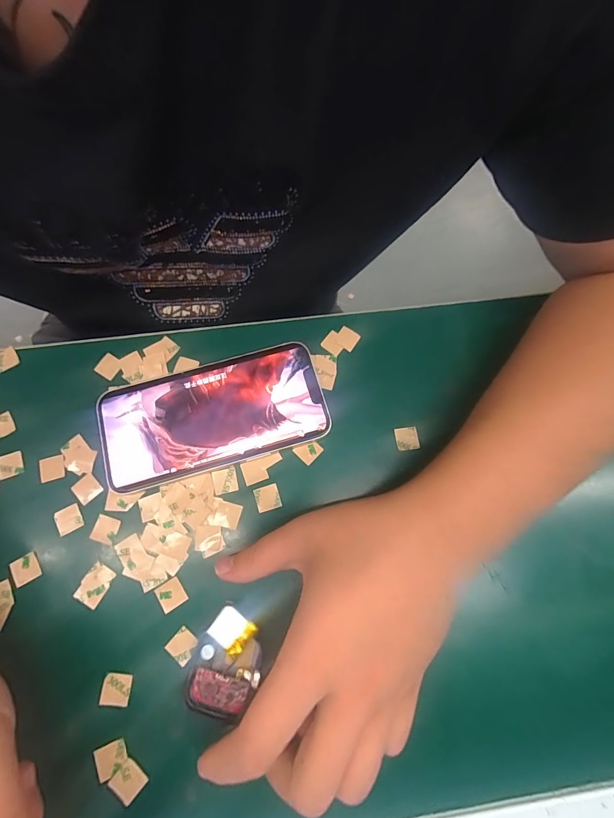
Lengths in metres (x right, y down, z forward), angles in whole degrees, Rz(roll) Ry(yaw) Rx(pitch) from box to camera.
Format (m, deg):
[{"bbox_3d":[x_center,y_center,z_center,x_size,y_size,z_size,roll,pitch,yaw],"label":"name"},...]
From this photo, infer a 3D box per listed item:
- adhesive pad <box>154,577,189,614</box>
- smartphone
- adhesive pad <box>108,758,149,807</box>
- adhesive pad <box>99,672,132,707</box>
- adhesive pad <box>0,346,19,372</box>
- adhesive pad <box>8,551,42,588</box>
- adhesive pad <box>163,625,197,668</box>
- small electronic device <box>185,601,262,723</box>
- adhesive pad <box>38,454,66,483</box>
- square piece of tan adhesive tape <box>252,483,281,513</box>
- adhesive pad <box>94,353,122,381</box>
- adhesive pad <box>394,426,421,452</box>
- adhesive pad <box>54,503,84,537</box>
[{"bbox_3d":[-0.081,0.111,0.214,0.015,0.004,0.015,-32,78,-9],"label":"adhesive pad"},{"bbox_3d":[-0.062,0.003,0.240,0.144,0.009,0.072,-15,75,-5],"label":"smartphone"},{"bbox_3d":[-0.094,0.196,0.189,0.016,0.004,0.014,39,72,11],"label":"adhesive pad"},{"bbox_3d":[-0.106,0.156,0.200,0.015,0.004,0.016,3,75,0],"label":"adhesive pad"},{"bbox_3d":[-0.212,-0.036,0.252,0.015,0.004,0.015,-26,77,-8],"label":"adhesive pad"},{"bbox_3d":[-0.169,0.096,0.216,0.014,0.004,0.015,-24,79,-20],"label":"adhesive pad"},{"bbox_3d":[-0.072,0.136,0.205,0.015,0.004,0.016,37,77,8],"label":"adhesive pad"},{"bbox_3d":[-0.043,0.138,0.196,0.035,0.010,0.054,19,75,4],"label":"small electronic device"},{"bbox_3d":[-0.165,0.038,0.232,0.016,0.004,0.016,-14,75,-5],"label":"adhesive pad"},{"bbox_3d":[-0.025,0.057,0.229,0.015,0.004,0.015,-16,76,-5],"label":"square piece of tan adhesive tape"},{"bbox_3d":[-0.139,-0.030,0.253,0.015,0.004,0.016,30,80,3],"label":"adhesive pad"},{"bbox_3d":[0.067,0.020,0.242,0.015,0.004,0.015,-10,75,-4],"label":"adhesive pad"},{"bbox_3d":[-0.148,0.069,0.224,0.015,0.004,0.015,-24,78,-13],"label":"adhesive pad"}]

